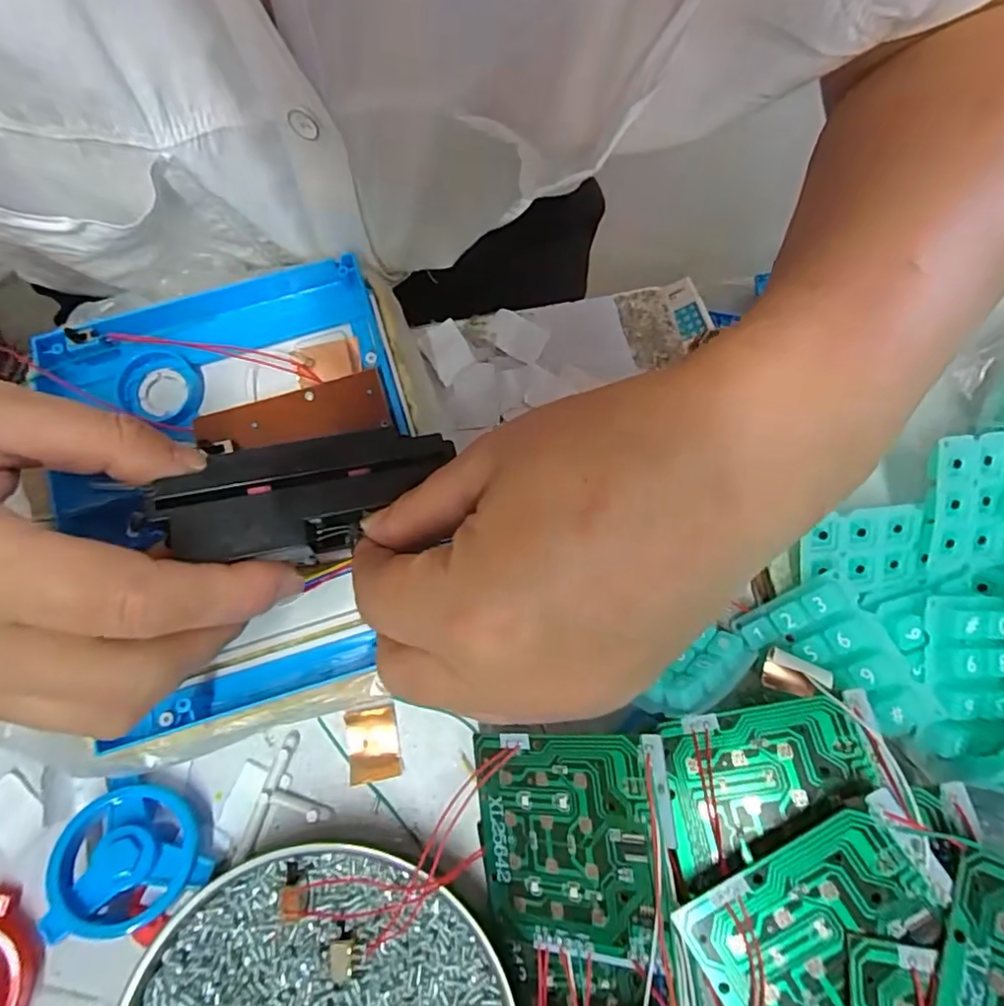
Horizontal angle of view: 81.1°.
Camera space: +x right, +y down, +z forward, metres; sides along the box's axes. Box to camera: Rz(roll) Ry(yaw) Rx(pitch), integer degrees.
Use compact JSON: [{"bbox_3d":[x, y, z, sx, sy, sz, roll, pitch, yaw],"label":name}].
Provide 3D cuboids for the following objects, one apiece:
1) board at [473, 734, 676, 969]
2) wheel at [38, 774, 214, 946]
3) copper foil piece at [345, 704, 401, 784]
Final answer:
[{"bbox_3d":[0.024,0.118,0.205,0.073,0.004,0.070,-12,79,29],"label":"board"},{"bbox_3d":[-0.137,0.133,0.220,0.051,0.016,0.051,5,62,-10],"label":"wheel"},{"bbox_3d":[-0.053,0.099,0.240,0.021,0.004,0.028,-9,76,-3],"label":"copper foil piece"}]

